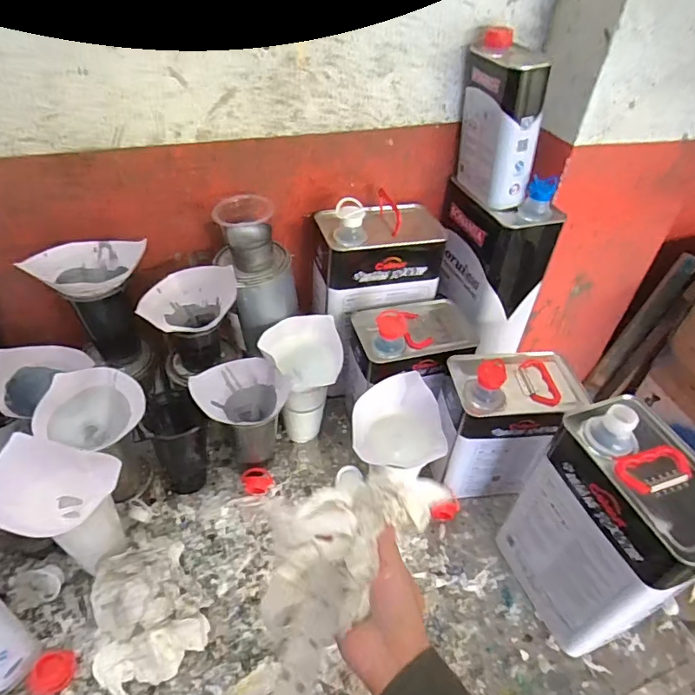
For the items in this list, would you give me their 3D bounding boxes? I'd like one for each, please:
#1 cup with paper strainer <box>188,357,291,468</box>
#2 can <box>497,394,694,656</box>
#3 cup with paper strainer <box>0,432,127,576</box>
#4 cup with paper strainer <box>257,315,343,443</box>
[{"bbox_3d":[-0.145,0.095,0.693,0.110,0.140,0.101,-20,49,-25],"label":"cup with paper strainer"},{"bbox_3d":[0.288,0.206,0.571,0.114,0.271,0.164,-14,47,-20],"label":"can"},{"bbox_3d":[-0.323,0.187,0.579,0.107,0.160,0.100,3,43,-3],"label":"cup with paper strainer"},{"bbox_3d":[-0.066,0.046,0.753,0.105,0.166,0.109,3,43,-3],"label":"cup with paper strainer"}]

